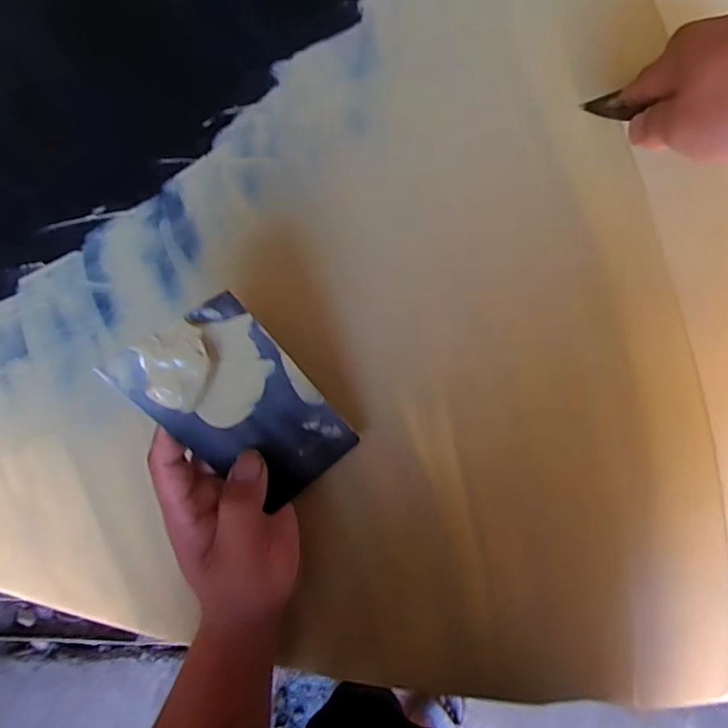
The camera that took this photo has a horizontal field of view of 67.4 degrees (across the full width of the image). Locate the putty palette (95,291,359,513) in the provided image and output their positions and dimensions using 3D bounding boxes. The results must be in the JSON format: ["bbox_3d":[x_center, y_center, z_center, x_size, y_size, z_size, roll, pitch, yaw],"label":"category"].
[{"bbox_3d":[-0.067,0.027,0.306,0.074,0.013,0.132,-40,121,-3],"label":"putty palette"}]

